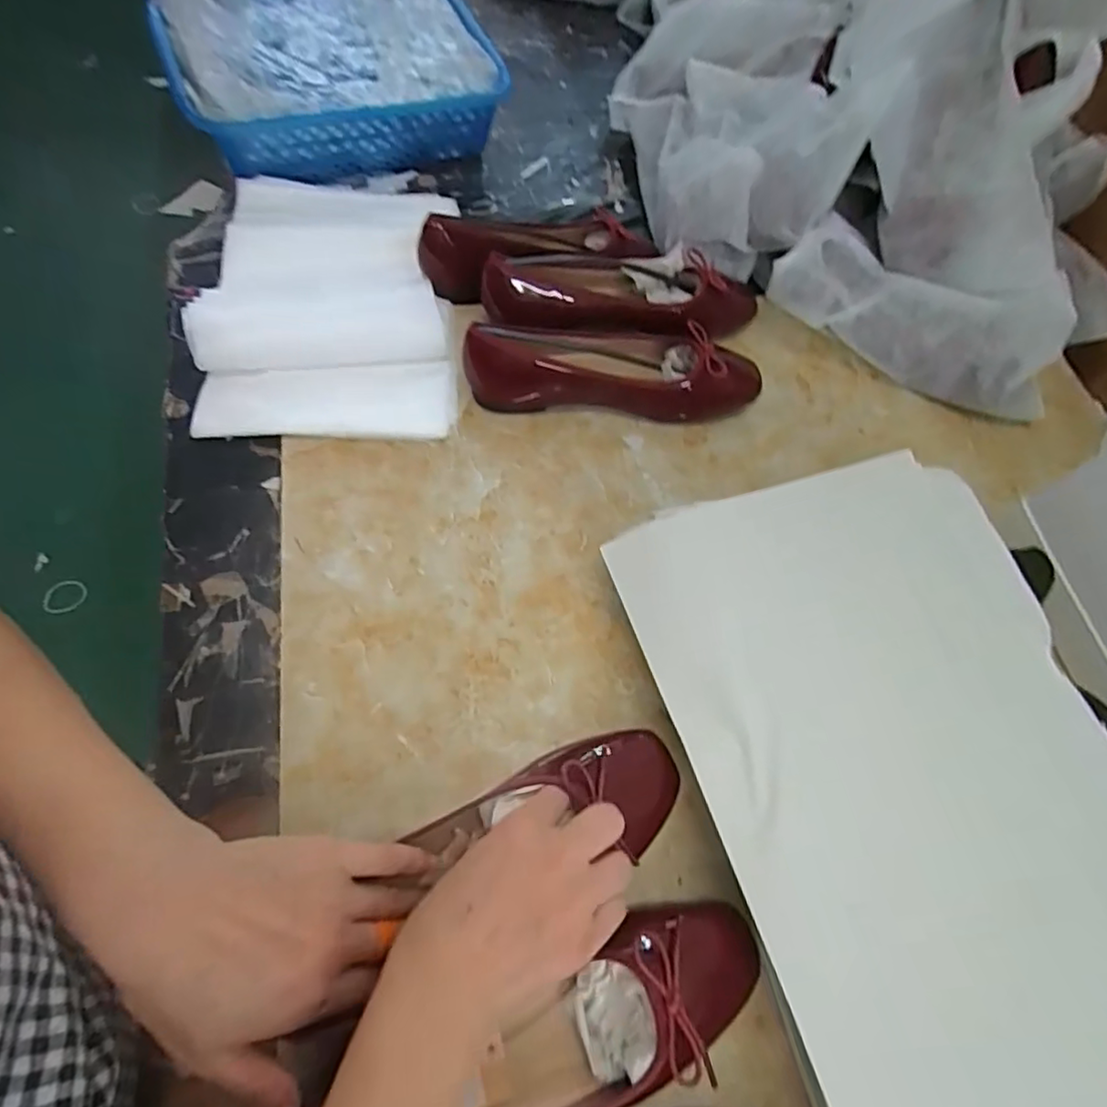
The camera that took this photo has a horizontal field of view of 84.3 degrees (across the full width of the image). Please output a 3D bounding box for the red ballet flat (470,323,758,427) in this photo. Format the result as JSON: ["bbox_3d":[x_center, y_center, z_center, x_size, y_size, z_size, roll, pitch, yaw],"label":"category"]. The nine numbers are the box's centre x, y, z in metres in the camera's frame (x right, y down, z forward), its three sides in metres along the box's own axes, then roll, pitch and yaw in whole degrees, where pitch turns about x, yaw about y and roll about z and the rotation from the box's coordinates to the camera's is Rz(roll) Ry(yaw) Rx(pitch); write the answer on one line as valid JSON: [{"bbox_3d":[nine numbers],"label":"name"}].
[{"bbox_3d":[0.053,-0.156,0.525,0.253,0.066,0.070,-3,65,-9],"label":"red ballet flat"}]

